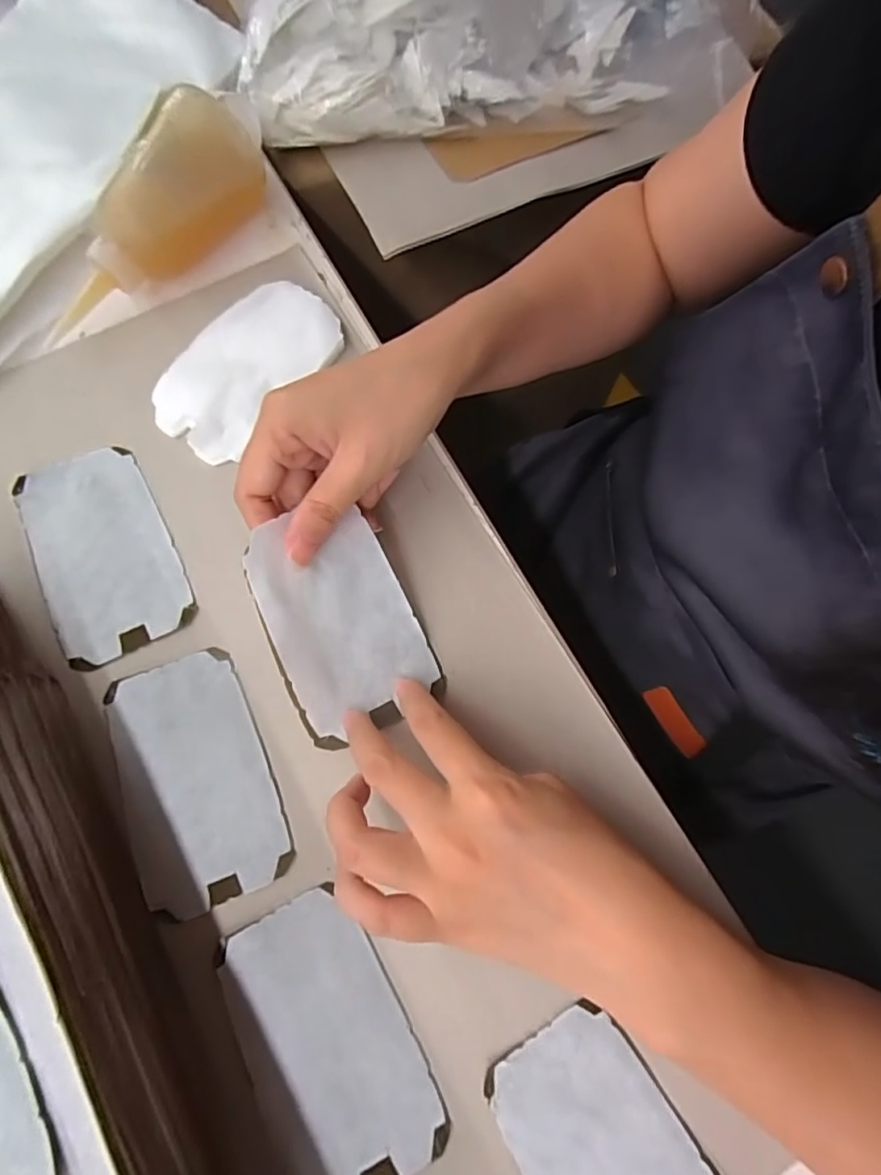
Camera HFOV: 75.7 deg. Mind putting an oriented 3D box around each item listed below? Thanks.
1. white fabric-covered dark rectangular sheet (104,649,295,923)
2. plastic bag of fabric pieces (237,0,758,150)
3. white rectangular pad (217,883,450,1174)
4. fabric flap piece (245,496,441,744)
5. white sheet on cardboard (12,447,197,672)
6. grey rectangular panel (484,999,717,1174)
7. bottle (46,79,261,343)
[{"bbox_3d":[-0.125,0.095,0.284,0.072,0.005,0.119,-21,75,-8],"label":"white fabric-covered dark rectangular sheet"},{"bbox_3d":[0.029,-0.443,0.410,0.344,0.106,0.195,-6,74,-3],"label":"plastic bag of fabric pieces"},{"bbox_3d":[-0.052,0.205,0.254,0.071,0.004,0.118,-26,76,-9],"label":"white rectangular pad"},{"bbox_3d":[-0.049,0.018,0.286,0.072,0.014,0.112,-27,106,-20],"label":"fabric flap piece"},{"bbox_3d":[-0.188,-0.020,0.316,0.071,0.004,0.118,-26,79,-8],"label":"white sheet on cardboard"},{"bbox_3d":[0.076,0.250,0.241,0.069,0.005,0.116,-28,76,-10],"label":"grey rectangular panel"},{"bbox_3d":[-0.176,-0.219,0.334,0.045,0.056,0.166,36,76,8],"label":"bottle"}]

